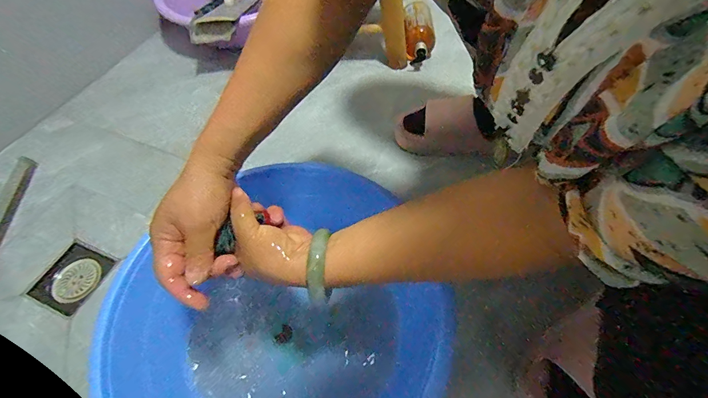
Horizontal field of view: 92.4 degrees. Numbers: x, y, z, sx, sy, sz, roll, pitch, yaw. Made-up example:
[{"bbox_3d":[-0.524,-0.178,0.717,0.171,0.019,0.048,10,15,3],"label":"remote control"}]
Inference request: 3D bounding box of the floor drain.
[{"bbox_3d":[-0.454,0.128,0.551,0.091,0.022,0.095,20,64,11],"label":"floor drain"}]

